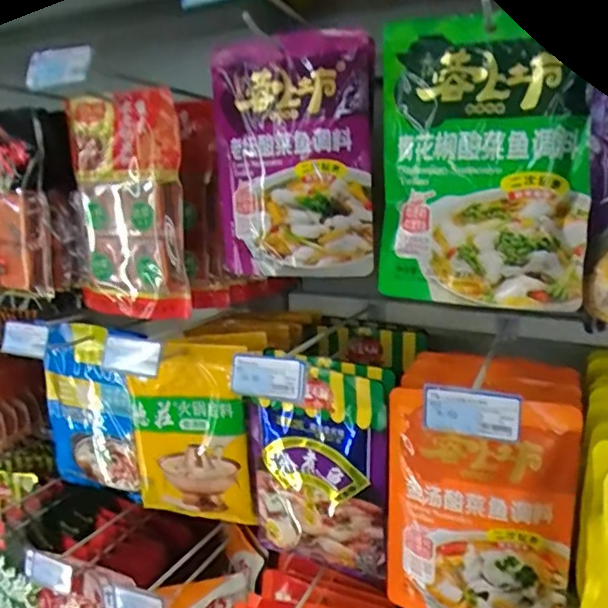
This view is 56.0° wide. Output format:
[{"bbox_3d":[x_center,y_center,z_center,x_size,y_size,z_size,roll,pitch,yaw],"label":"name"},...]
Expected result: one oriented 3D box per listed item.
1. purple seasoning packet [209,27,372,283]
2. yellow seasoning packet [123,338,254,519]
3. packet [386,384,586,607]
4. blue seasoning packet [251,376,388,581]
[{"bbox_3d":[-0.013,-0.165,0.652,0.179,0.258,0.051,2,15,15],"label":"purple seasoning packet"},{"bbox_3d":[-0.155,0.173,0.775,0.171,0.239,0.041,2,15,13],"label":"yellow seasoning packet"},{"bbox_3d":[0.182,0.223,0.607,0.182,0.253,0.045,4,15,19],"label":"packet"},{"bbox_3d":[0.011,0.201,0.696,0.181,0.246,0.030,6,16,25],"label":"blue seasoning packet"}]

